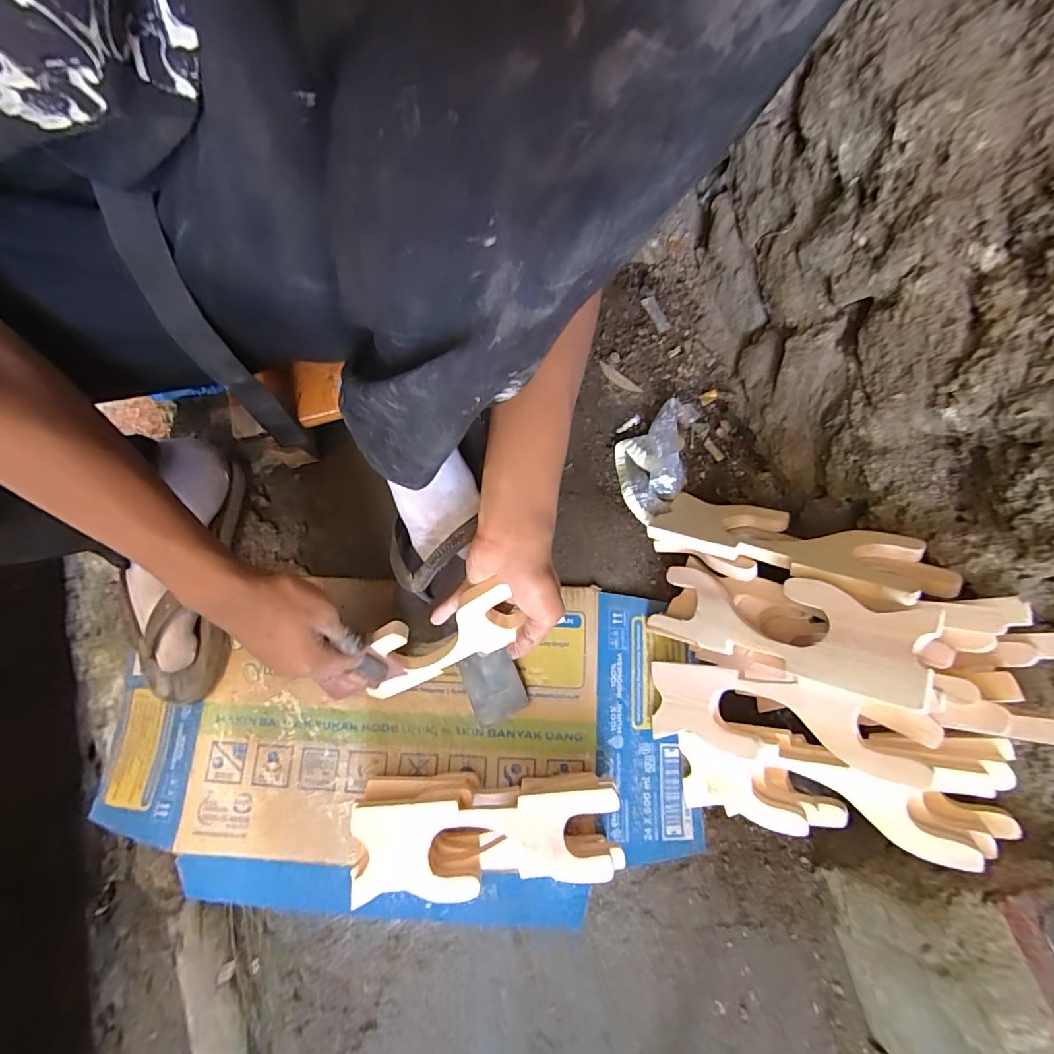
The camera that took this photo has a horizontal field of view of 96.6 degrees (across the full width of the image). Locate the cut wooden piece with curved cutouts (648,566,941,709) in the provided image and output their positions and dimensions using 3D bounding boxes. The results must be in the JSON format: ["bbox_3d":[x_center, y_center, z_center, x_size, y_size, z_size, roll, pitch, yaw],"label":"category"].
[{"bbox_3d":[0.205,0.080,0.401,0.013,0.217,0.073,19,83,-35],"label":"cut wooden piece with curved cutouts"}]

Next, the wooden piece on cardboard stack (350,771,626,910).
[{"bbox_3d":[-0.037,0.273,0.428,0.224,0.065,0.085,-2,71,-3],"label":"wooden piece on cardboard stack"}]

